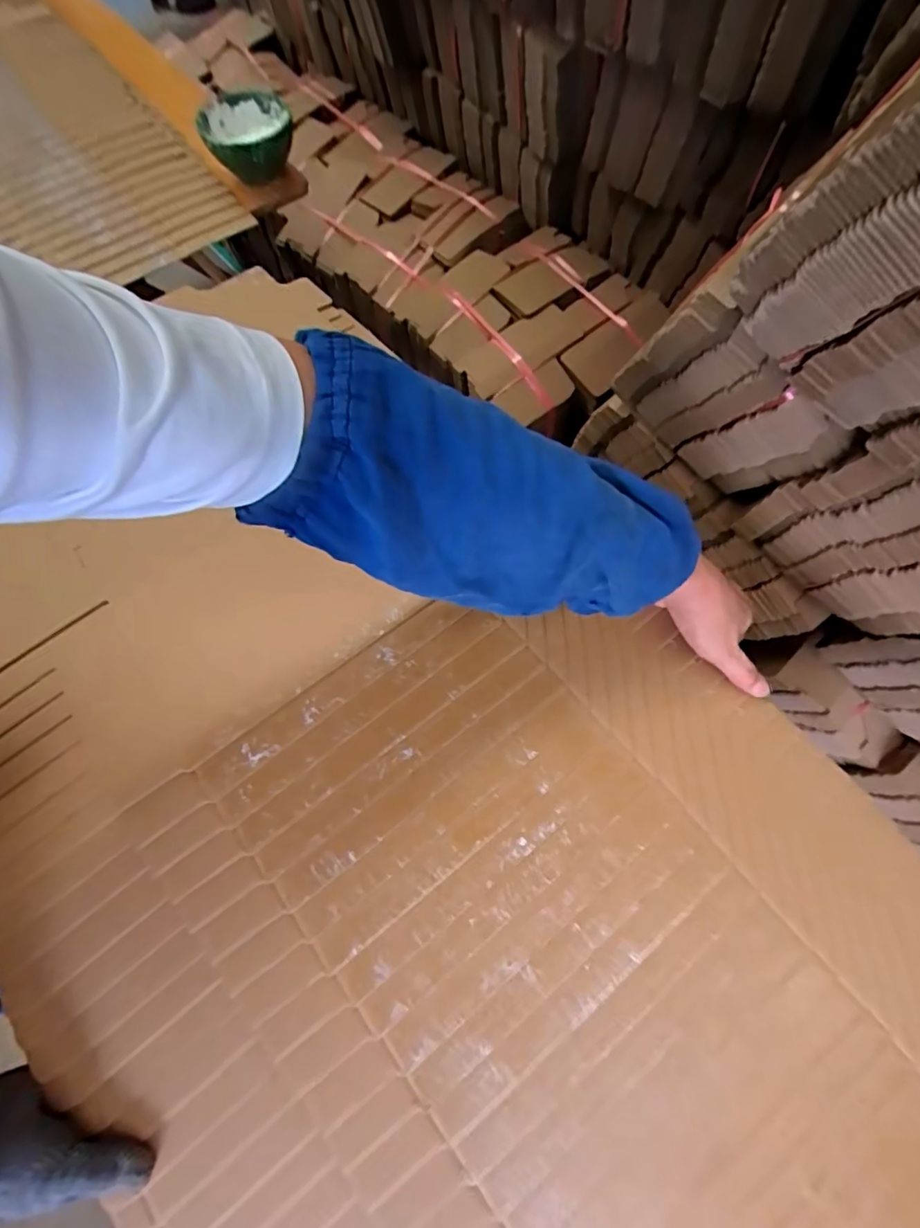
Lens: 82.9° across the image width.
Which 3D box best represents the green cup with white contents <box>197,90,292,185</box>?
[{"bbox_3d":[-0.306,-0.703,0.764,0.134,0.057,0.143,-13,68,-3],"label":"green cup with white contents"}]

